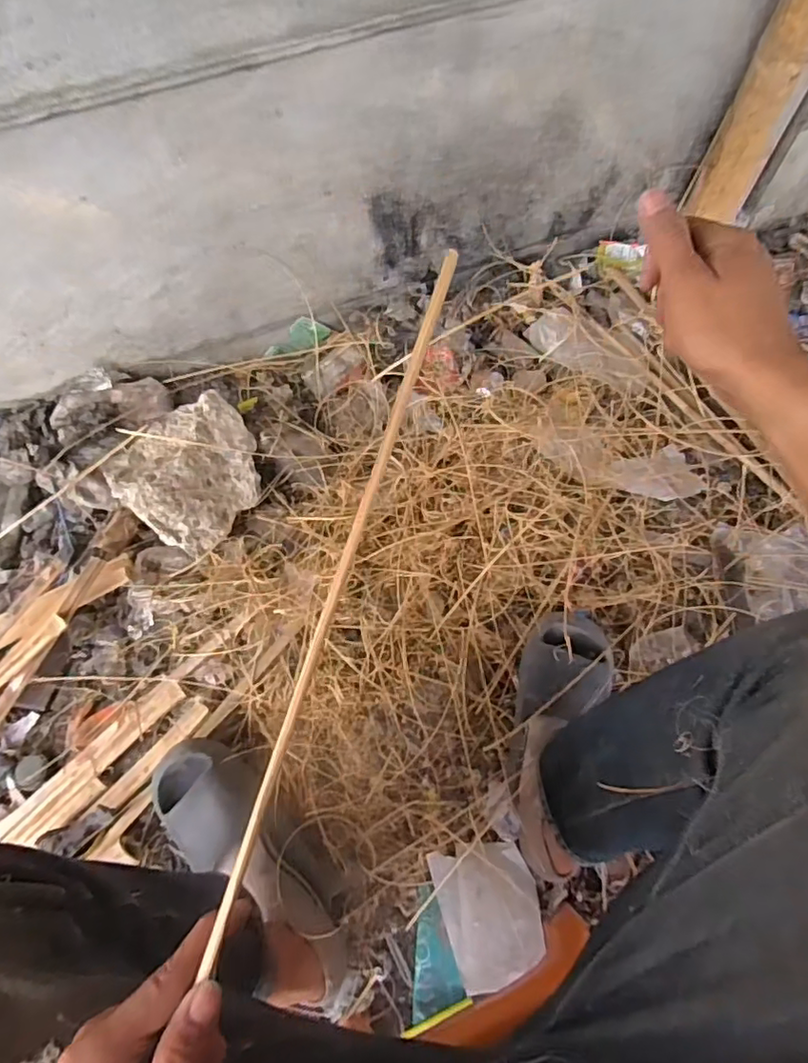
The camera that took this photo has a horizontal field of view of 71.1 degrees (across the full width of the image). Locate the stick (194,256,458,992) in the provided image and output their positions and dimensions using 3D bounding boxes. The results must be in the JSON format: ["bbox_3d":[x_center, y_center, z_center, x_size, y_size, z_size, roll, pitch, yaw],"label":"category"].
[{"bbox_3d":[-0.037,0.037,0.294,0.007,0.008,0.379,18,86,8],"label":"stick"}]

